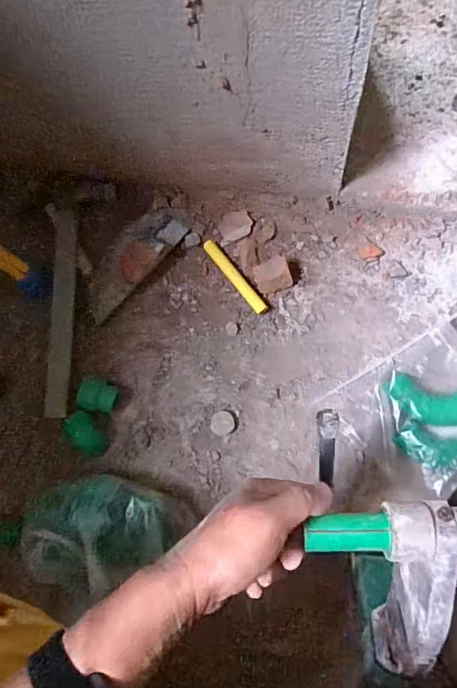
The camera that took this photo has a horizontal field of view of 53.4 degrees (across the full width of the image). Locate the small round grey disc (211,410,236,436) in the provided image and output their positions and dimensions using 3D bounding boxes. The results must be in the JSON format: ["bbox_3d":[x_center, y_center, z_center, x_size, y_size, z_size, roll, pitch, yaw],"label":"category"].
[{"bbox_3d":[-0.007,0.102,0.582,0.029,0.007,0.030,-1,79,7],"label":"small round grey disc"}]

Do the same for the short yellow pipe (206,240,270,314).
[{"bbox_3d":[0.009,-0.089,0.608,0.016,0.011,0.123,-38,77,-1],"label":"short yellow pipe"}]

